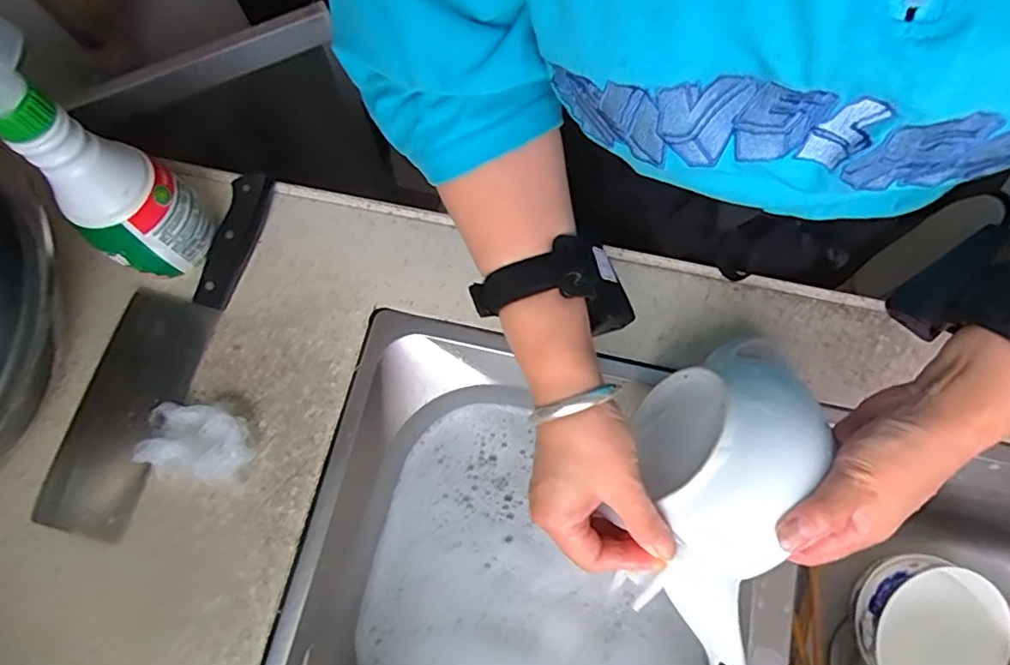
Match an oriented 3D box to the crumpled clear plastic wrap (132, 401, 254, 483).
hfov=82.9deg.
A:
[{"bbox_3d":[-0.224,0.078,0.415,0.078,0.027,0.049,12,72,5],"label":"crumpled clear plastic wrap"}]

